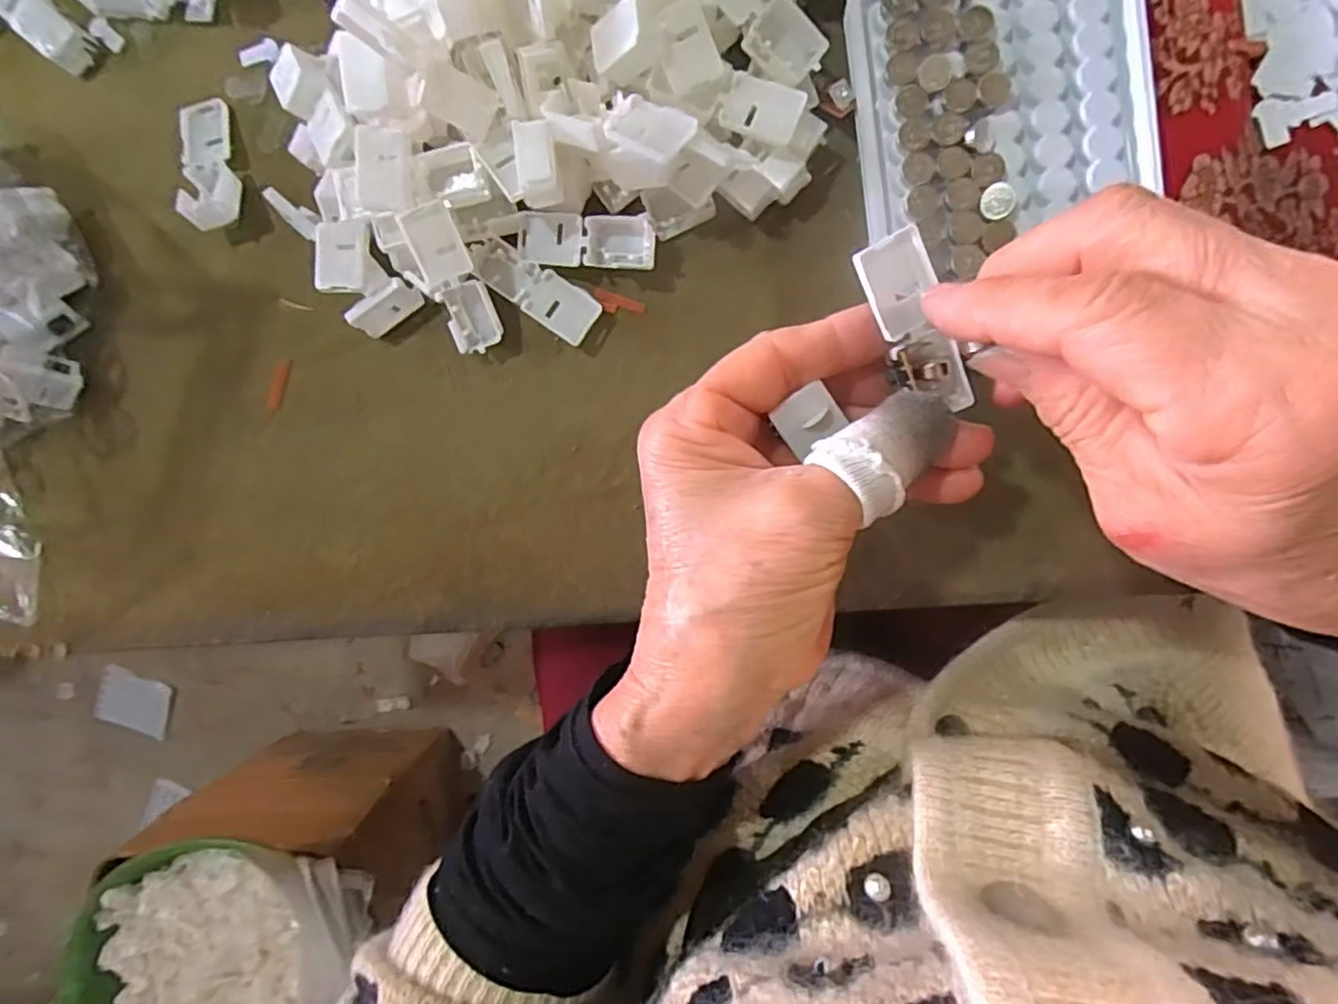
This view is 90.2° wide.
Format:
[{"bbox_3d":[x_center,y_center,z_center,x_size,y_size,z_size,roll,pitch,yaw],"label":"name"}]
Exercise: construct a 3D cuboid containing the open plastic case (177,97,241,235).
[{"bbox_3d":[-0.200,-0.149,0.289,0.021,0.012,0.061,-15,76,9],"label":"open plastic case"}]

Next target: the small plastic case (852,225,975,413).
[{"bbox_3d":[0.072,-0.051,0.195,0.023,0.009,0.054,-29,110,9],"label":"small plastic case"}]

